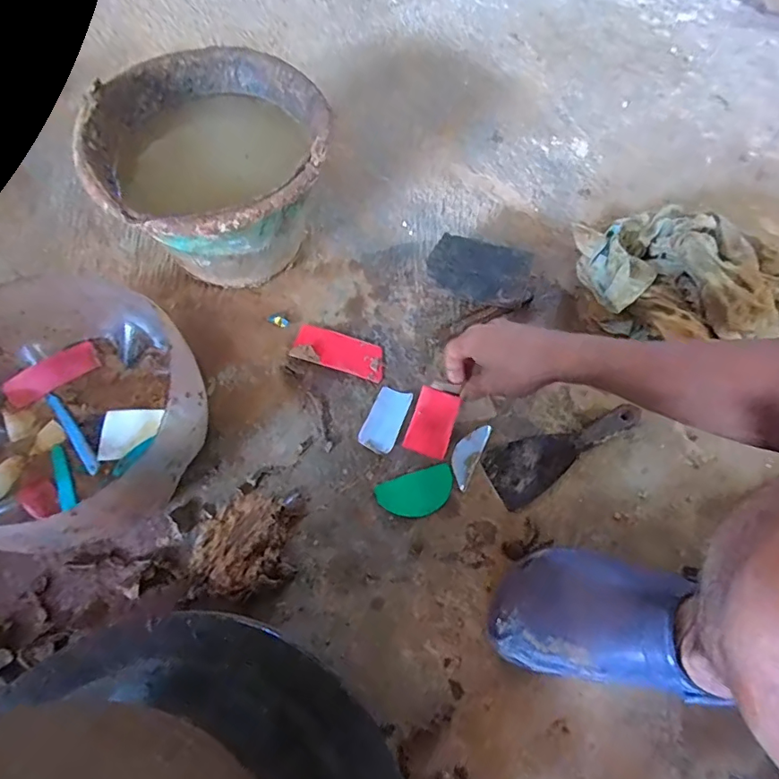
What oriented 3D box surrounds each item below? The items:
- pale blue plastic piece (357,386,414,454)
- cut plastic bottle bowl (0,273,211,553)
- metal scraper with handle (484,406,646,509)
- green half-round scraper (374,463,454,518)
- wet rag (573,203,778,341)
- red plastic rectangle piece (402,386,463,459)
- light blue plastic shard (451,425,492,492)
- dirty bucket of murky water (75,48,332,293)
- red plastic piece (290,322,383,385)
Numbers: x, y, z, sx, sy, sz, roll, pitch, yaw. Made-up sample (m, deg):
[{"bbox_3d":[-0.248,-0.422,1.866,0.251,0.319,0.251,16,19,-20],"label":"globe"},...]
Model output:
[{"bbox_3d":[-0.004,0.033,0.565,0.039,0.009,0.074,23,66,7],"label":"pale blue plastic piece"},{"bbox_3d":[-0.303,0.027,0.484,0.251,0.127,0.234,1,65,-3],"label":"cut plastic bottle bowl"},{"bbox_3d":[0.190,0.061,0.552,0.175,0.026,0.064,-25,69,-14],"label":"metal scraper with handle"},{"bbox_3d":[0.030,0.110,0.537,0.082,0.004,0.046,-16,67,-10],"label":"green half-round scraper"},{"bbox_3d":[0.364,-0.140,0.613,0.254,0.102,0.181,-1,65,-4],"label":"wet rag"},{"bbox_3d":[0.047,0.036,0.555,0.046,0.004,0.069,19,92,5],"label":"red plastic rectangle piece"},{"bbox_3d":[0.086,0.070,0.554,0.029,0.004,0.074,27,70,6],"label":"light blue plastic shard"},{"bbox_3d":[-0.190,-0.231,0.587,0.246,0.166,0.244,1,65,-3],"label":"dirty bucket of murky water"},{"bbox_3d":[-0.058,-0.045,0.600,0.110,0.006,0.047,17,67,3],"label":"red plastic piece"}]

